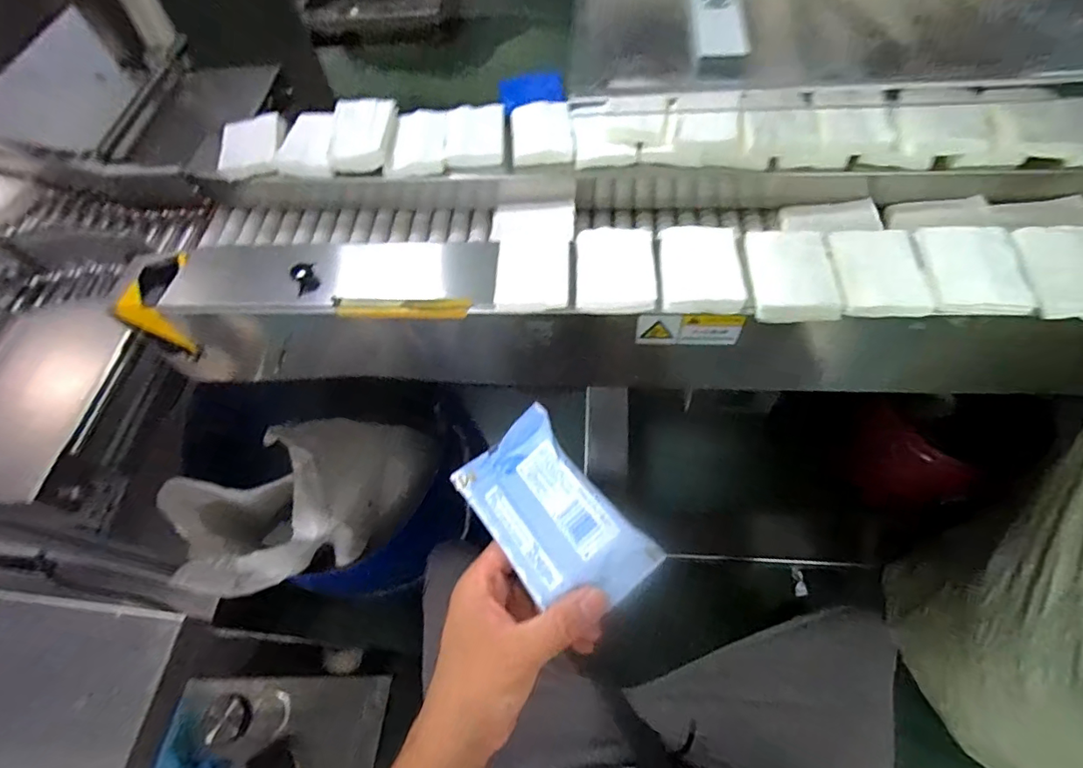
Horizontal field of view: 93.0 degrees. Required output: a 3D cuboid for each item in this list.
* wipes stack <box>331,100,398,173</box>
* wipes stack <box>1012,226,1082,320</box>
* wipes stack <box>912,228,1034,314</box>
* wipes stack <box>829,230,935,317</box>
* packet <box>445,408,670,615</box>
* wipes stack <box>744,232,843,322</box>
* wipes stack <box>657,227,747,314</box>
[{"bbox_3d":[-0.221,-0.314,0.643,0.073,0.032,0.108,-4,60,2],"label":"wipes stack"},{"bbox_3d":[0.484,-0.104,0.466,0.083,0.015,0.102,3,61,6],"label":"wipes stack"},{"bbox_3d":[0.402,-0.110,0.482,0.081,0.012,0.105,3,61,6],"label":"wipes stack"},{"bbox_3d":[0.321,-0.110,0.492,0.075,0.011,0.105,4,61,7],"label":"wipes stack"},{"bbox_3d":[0.005,0.088,0.351,0.080,0.028,0.136,-34,63,-14],"label":"packet"},{"bbox_3d":[0.245,-0.110,0.504,0.075,0.014,0.113,2,61,6],"label":"wipes stack"},{"bbox_3d":[0.159,-0.119,0.515,0.076,0.015,0.107,3,61,6],"label":"wipes stack"}]

